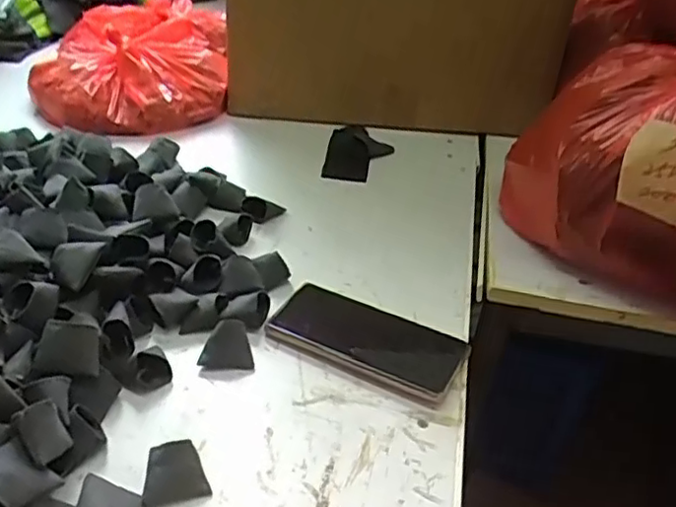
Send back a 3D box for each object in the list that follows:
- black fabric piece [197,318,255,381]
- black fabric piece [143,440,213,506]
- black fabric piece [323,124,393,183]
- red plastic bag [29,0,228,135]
[{"bbox_3d":[-0.090,0.076,0.517,0.041,0.028,0.037,-6,37,-15],"label":"black fabric piece"},{"bbox_3d":[-0.107,0.143,0.423,0.040,0.025,0.030,-9,38,-18],"label":"black fabric piece"},{"bbox_3d":[0.025,-0.125,0.800,0.079,0.018,0.109,7,36,2],"label":"black fabric piece"},{"bbox_3d":[-0.295,-0.298,0.951,0.252,0.080,0.384,-2,37,-10],"label":"red plastic bag"}]

